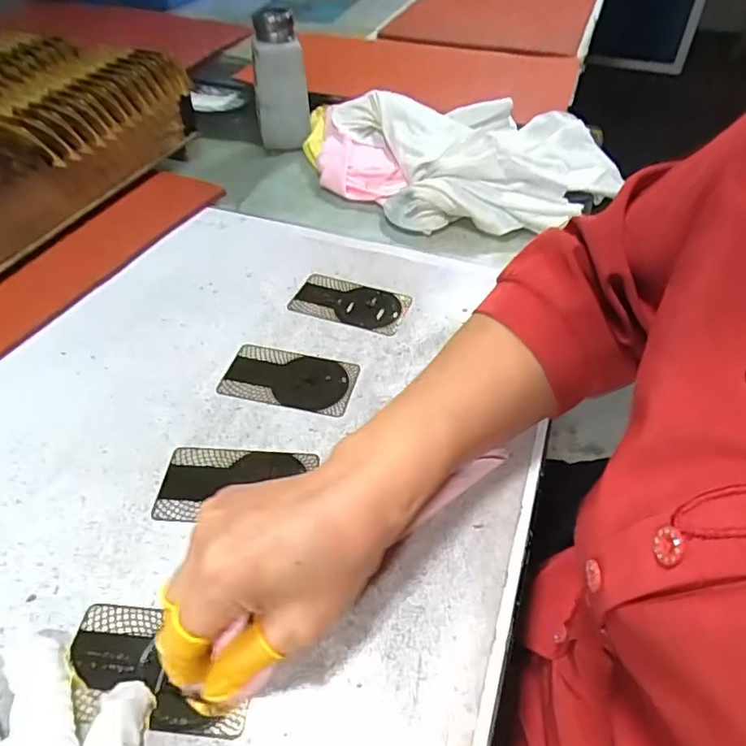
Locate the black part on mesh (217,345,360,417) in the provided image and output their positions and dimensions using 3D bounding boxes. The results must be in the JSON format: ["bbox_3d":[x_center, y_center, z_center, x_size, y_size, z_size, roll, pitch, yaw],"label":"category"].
[{"bbox_3d":[-0.055,0.004,0.384,0.086,0.008,0.052,10,46,10],"label":"black part on mesh"}]

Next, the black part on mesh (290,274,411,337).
[{"bbox_3d":[-0.017,-0.054,0.437,0.087,0.008,0.051,15,47,14],"label":"black part on mesh"}]

